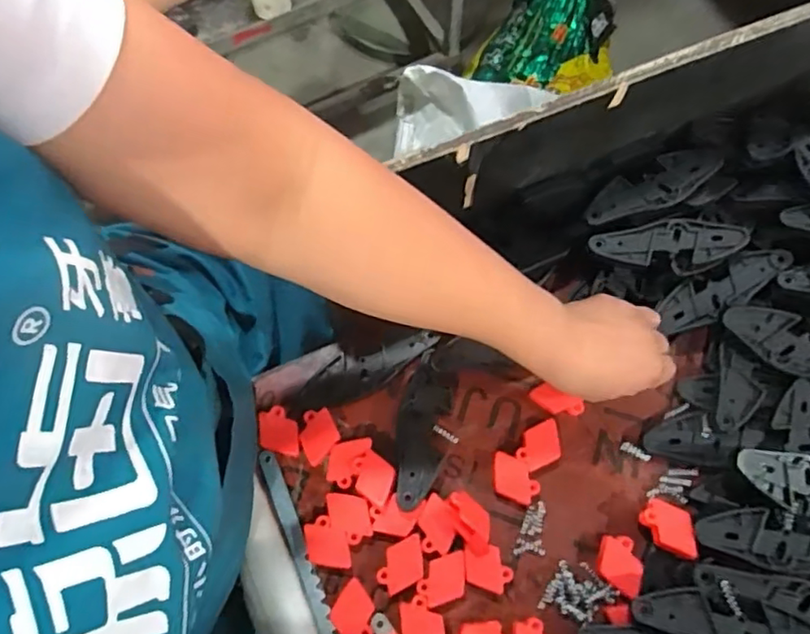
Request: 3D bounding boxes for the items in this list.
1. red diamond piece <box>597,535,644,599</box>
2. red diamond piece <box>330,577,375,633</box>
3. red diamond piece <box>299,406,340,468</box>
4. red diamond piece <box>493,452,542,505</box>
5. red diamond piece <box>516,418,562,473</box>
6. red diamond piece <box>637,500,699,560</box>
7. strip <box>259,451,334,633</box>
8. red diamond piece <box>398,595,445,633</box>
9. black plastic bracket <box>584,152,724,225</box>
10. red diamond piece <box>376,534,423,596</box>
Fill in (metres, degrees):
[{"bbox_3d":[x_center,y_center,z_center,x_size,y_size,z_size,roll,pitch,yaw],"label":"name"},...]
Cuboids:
[{"bbox_3d":[0.159,0.182,0.438,0.031,0.011,0.038,18,70,8],"label":"red diamond piece"},{"bbox_3d":[-0.037,0.214,0.429,0.029,0.010,0.038,-33,71,-11],"label":"red diamond piece"},{"bbox_3d":[-0.069,0.093,0.471,0.030,0.004,0.039,-28,73,-4],"label":"red diamond piece"},{"bbox_3d":[0.084,0.126,0.461,0.039,0.012,0.029,23,71,10],"label":"red diamond piece"},{"bbox_3d":[0.106,0.102,0.472,0.039,0.012,0.031,-25,70,-8],"label":"red diamond piece"},{"bbox_3d":[0.195,0.156,0.441,0.039,0.006,0.034,13,61,13],"label":"red diamond piece"},{"bbox_3d":[-0.081,0.170,0.447,0.013,0.008,0.146,-23,70,-8],"label":"strip"},{"bbox_3d":[0.013,0.219,0.422,0.029,0.004,0.039,-10,65,-6],"label":"red diamond piece"},{"bbox_3d":[0.207,-0.109,0.491,0.125,0.016,0.036,-27,70,-9],"label":"black plastic bracket"},{"bbox_3d":[-0.003,0.183,0.439,0.038,0.004,0.030,-25,72,-9],"label":"red diamond piece"}]

